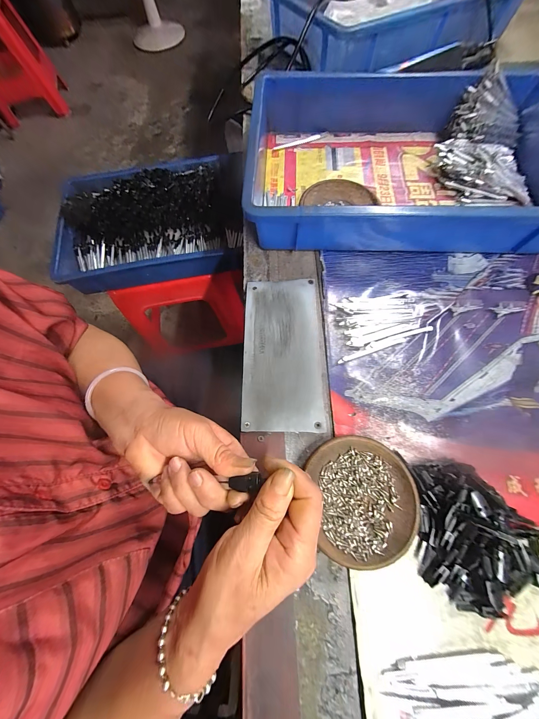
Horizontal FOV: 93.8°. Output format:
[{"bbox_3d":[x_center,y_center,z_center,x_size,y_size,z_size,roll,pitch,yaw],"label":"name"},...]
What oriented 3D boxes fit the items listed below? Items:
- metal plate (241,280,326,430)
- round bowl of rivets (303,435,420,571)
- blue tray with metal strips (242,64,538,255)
[{"bbox_3d":[0.016,-0.012,0.315,0.094,0.005,0.196,0,72,0],"label":"metal plate"},{"bbox_3d":[0.096,0.138,0.258,0.100,0.015,0.112,-11,71,-2],"label":"round bowl of rivets"},{"bbox_3d":[0.208,-0.287,0.371,0.450,0.080,0.284,2,71,2],"label":"blue tray with metal strips"}]

